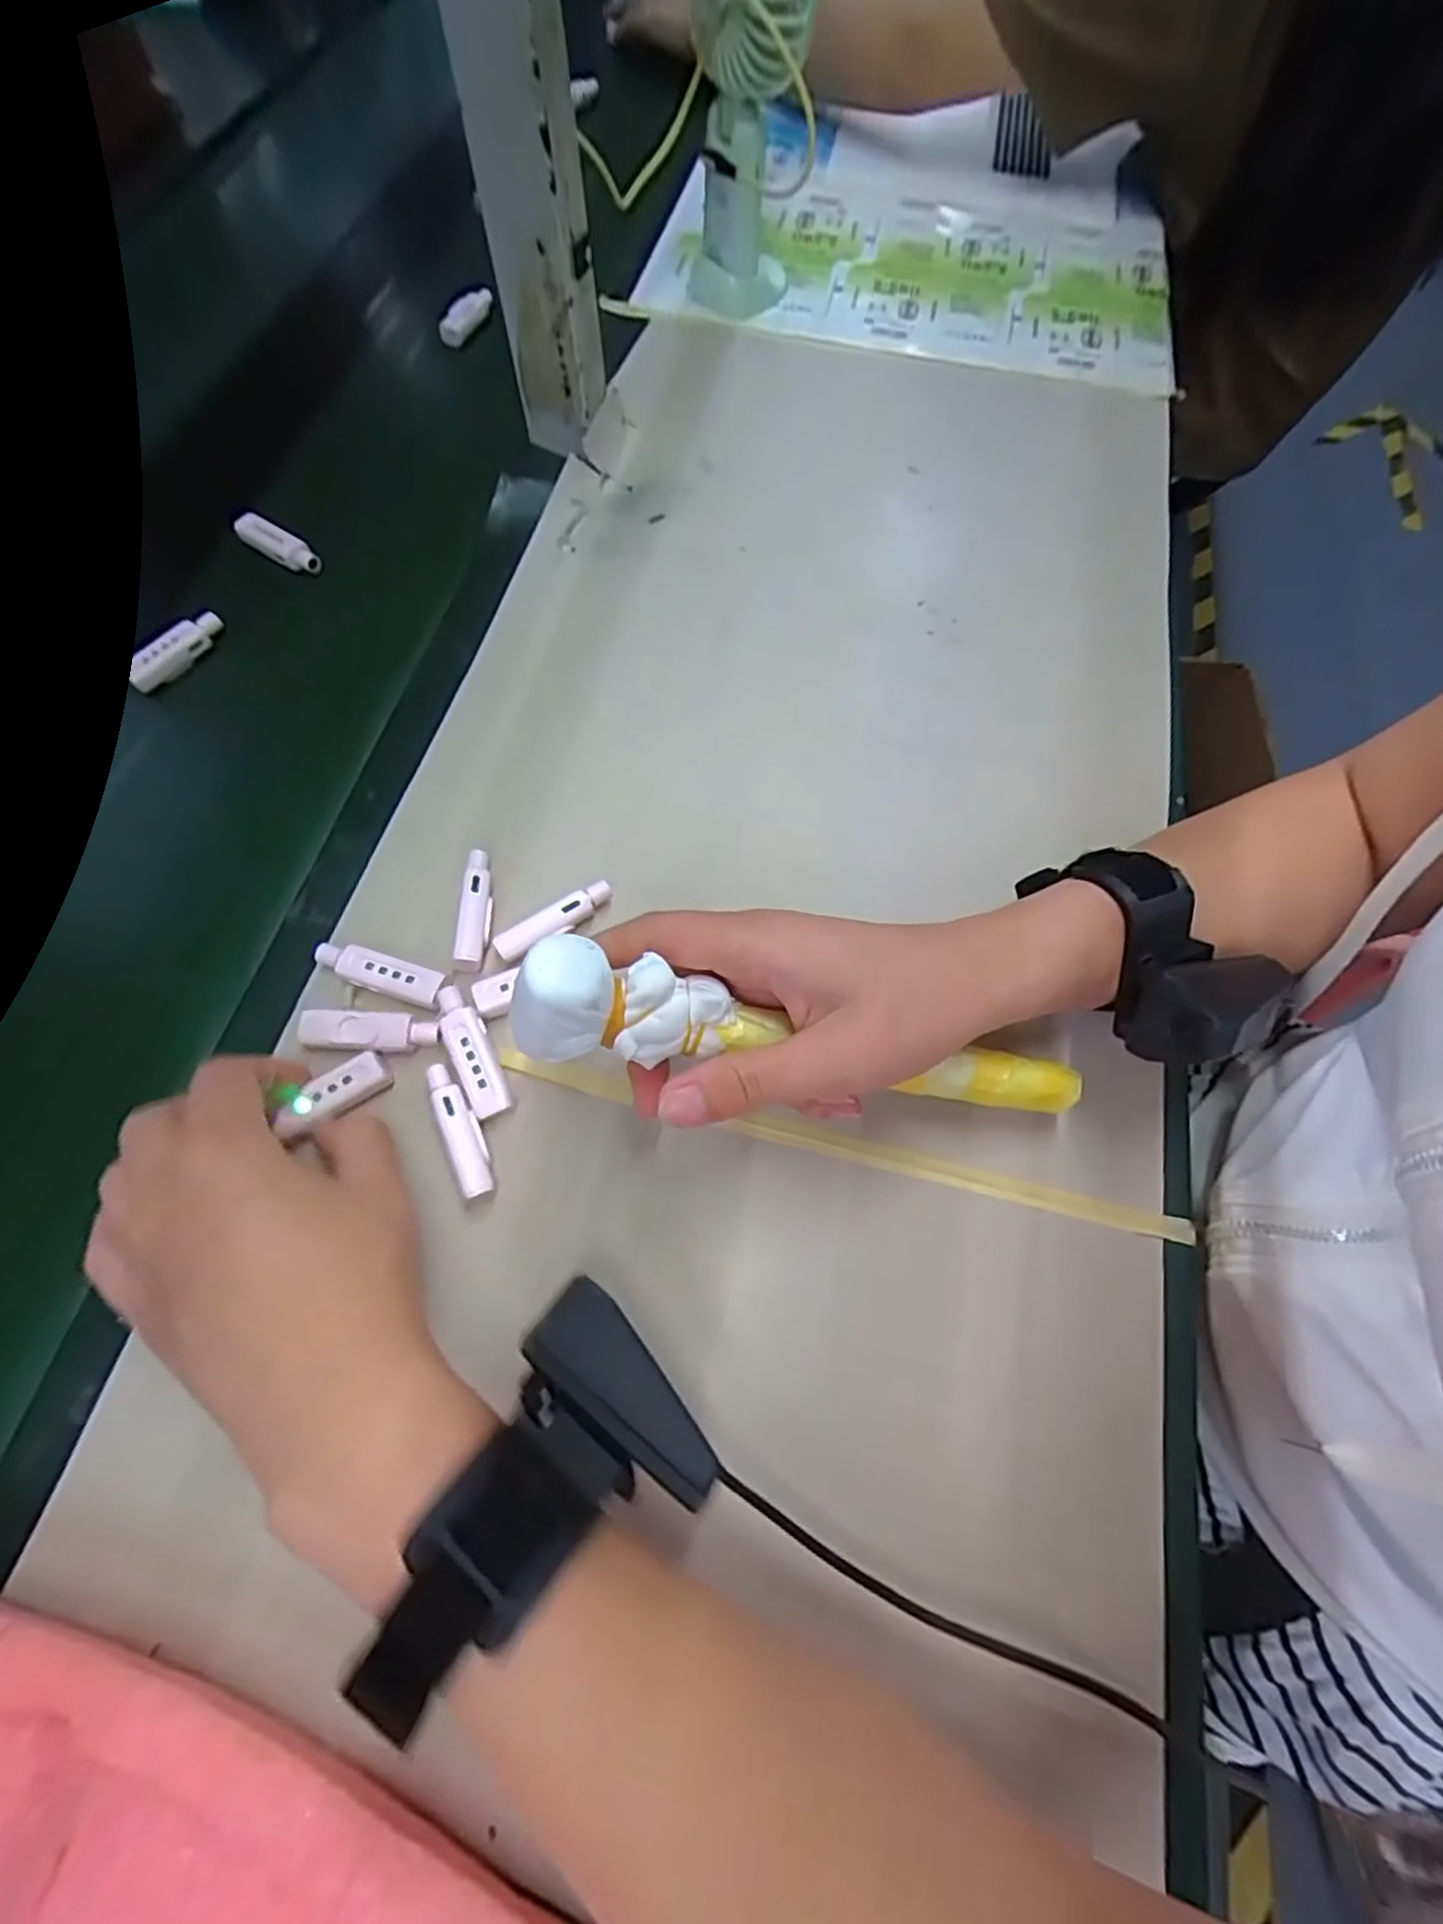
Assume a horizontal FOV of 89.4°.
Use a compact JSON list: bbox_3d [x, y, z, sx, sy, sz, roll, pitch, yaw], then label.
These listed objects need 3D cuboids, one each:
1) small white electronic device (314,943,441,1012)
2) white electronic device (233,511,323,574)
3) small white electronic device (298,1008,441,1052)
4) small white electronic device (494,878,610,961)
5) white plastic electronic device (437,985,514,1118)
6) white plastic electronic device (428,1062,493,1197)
[{"bbox_3d":[-0.146,0.005,0.316,0.060,0.011,0.015,16,65,8],"label":"small white electronic device"},{"bbox_3d":[-0.262,-0.245,0.427,0.059,0.012,0.014,31,68,15],"label":"white electronic device"},{"bbox_3d":[-0.145,0.028,0.302,0.056,0.007,0.016,2,64,1],"label":"small white electronic device"},{"bbox_3d":[-0.074,-0.019,0.325,0.056,0.007,0.012,-30,67,-14],"label":"small white electronic device"},{"bbox_3d":[-0.103,0.037,0.302,0.015,0.016,0.055,-24,66,-11],"label":"white plastic electronic device"},{"bbox_3d":[-0.104,0.066,0.290,0.014,0.009,0.055,-23,66,-11],"label":"white plastic electronic device"}]

